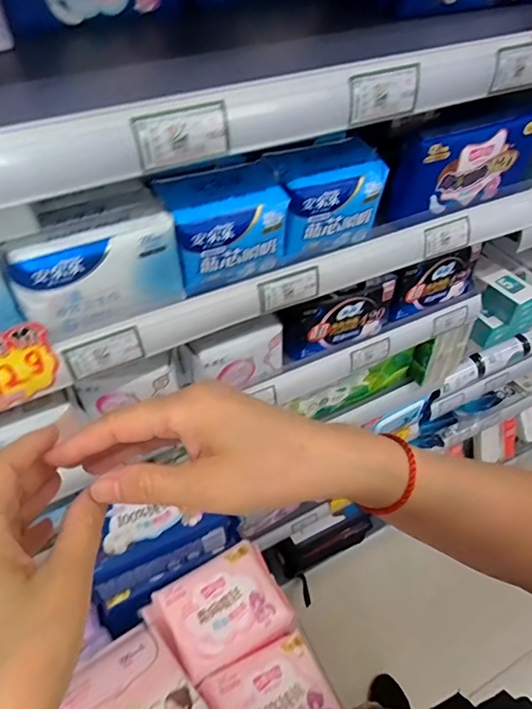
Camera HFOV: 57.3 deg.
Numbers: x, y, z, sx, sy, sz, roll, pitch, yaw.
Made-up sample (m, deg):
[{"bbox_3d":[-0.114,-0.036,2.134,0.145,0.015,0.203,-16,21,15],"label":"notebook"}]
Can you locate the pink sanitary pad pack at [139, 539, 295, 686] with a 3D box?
[{"bbox_3d":[-0.044,0.239,0.451,0.119,0.035,0.086,-24,56,-18],"label":"pink sanitary pad pack"}]

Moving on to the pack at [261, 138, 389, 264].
[{"bbox_3d":[0.055,-0.152,0.471,0.111,0.081,0.069,-21,55,-16],"label":"pack"}]

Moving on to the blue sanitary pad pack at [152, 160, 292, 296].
[{"bbox_3d":[-0.037,-0.115,0.441,0.102,0.080,0.071,-23,56,-18],"label":"blue sanitary pad pack"}]

